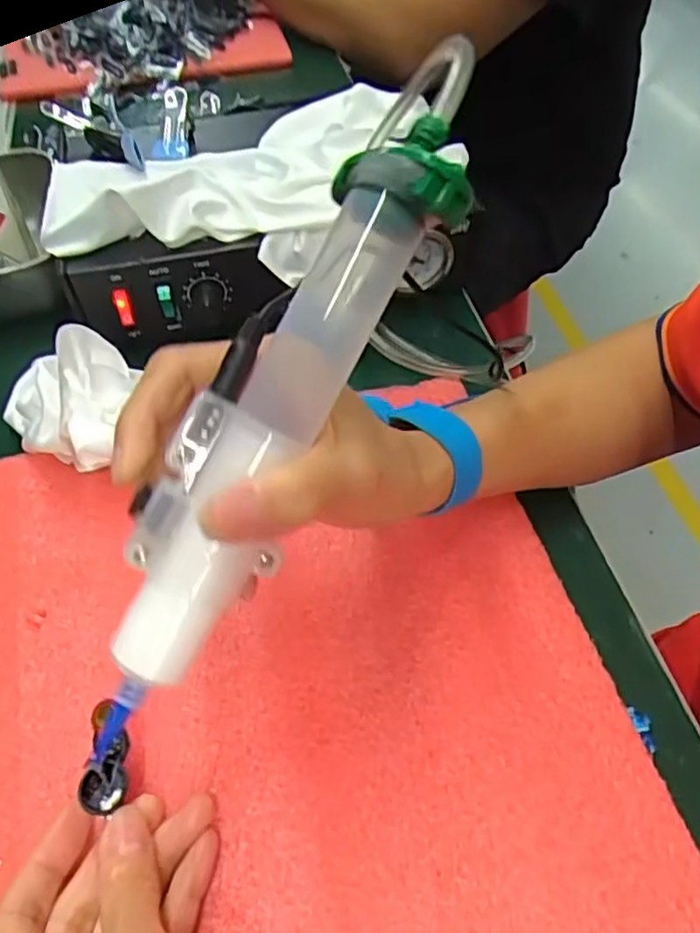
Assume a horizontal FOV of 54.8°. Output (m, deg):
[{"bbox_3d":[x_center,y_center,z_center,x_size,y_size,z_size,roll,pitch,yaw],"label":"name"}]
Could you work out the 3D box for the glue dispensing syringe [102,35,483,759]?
[{"bbox_3d":[-0.019,-0.020,0.195,0.042,0.036,0.210,28,88,20],"label":"glue dispensing syringe"}]

